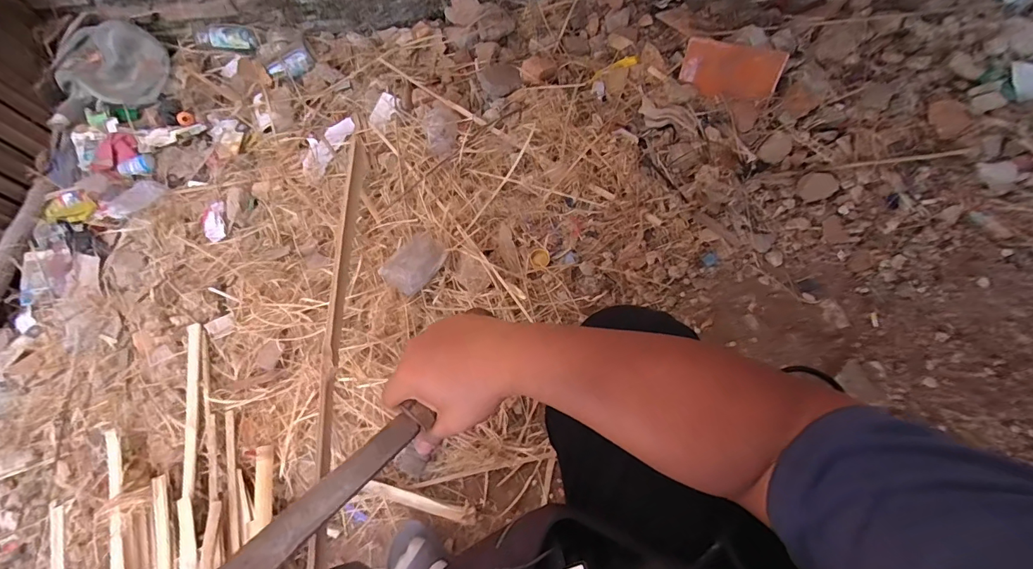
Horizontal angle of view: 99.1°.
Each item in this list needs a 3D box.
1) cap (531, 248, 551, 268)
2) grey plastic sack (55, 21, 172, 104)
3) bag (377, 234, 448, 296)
[{"bbox_3d":[0.049,-0.053,0.889,0.038,0.010,0.041,-1,69,2],"label":"cap"},{"bbox_3d":[-1.025,-0.556,1.115,0.239,0.077,0.205,3,69,3],"label":"grey plastic sack"},{"bbox_3d":[-0.198,-0.043,0.857,0.098,0.038,0.122,36,75,14],"label":"bag"}]

